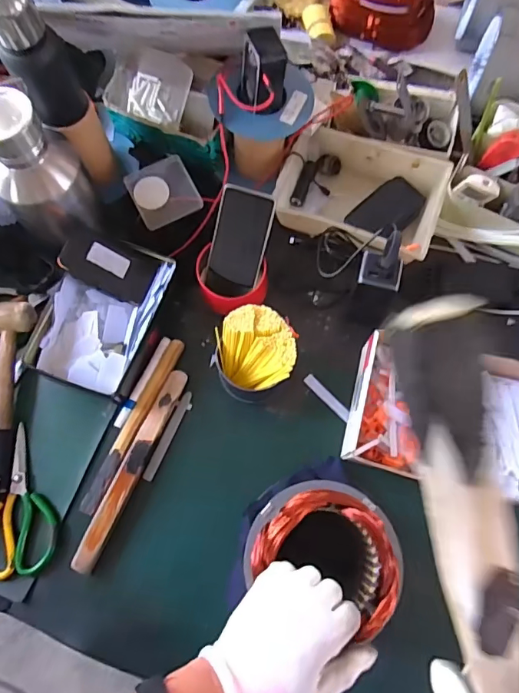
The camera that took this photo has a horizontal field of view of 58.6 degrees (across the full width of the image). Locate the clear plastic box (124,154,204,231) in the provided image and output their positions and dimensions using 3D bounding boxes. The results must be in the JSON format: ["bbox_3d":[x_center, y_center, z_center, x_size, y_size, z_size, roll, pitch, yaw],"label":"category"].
[{"bbox_3d":[-0.152,-0.246,0.727,0.098,0.017,0.110,-26,75,-7],"label":"clear plastic box"}]

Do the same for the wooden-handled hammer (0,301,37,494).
[{"bbox_3d":[-0.356,0.057,0.628,0.061,0.038,0.267,1,73,1],"label":"wooden-handled hammer"}]

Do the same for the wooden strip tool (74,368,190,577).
[{"bbox_3d":[-0.169,0.158,0.615,0.028,0.019,0.276,22,75,7],"label":"wooden strip tool"}]

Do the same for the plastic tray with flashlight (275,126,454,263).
[{"bbox_3d":[0.157,-0.236,0.731,0.244,0.060,0.186,21,75,7],"label":"plastic tray with flashlight"}]

